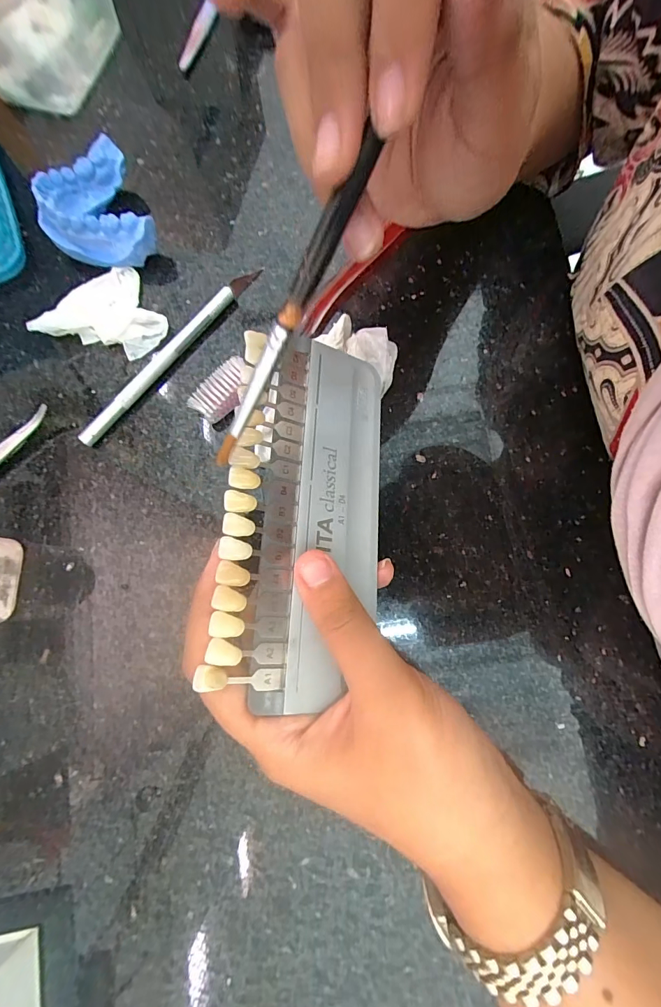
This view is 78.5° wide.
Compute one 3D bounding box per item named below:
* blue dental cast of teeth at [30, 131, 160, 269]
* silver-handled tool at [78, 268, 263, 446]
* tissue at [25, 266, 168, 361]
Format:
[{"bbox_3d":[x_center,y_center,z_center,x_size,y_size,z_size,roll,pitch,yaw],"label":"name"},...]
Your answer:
[{"bbox_3d":[-0.134,-0.166,0.230,0.054,0.031,0.064,-25,79,-4],"label":"blue dental cast of teeth"},{"bbox_3d":[-0.087,-0.083,0.223,0.007,0.009,0.133,39,82,8],"label":"silver-handled tool"},{"bbox_3d":[-0.125,-0.102,0.226,0.053,0.012,0.061,44,82,9],"label":"tissue"}]

